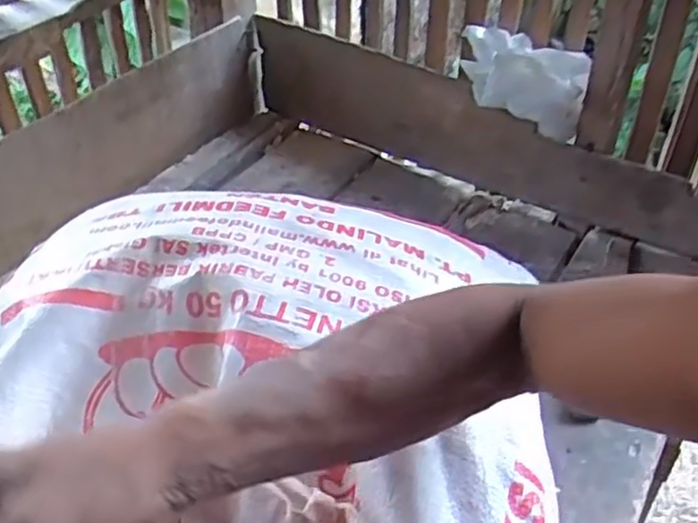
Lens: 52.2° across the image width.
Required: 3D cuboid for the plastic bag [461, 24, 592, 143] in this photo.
[{"bbox_3d":[0.215,-0.242,0.943,0.092,0.097,0.191,-19,43,-23],"label":"plastic bag"}]

